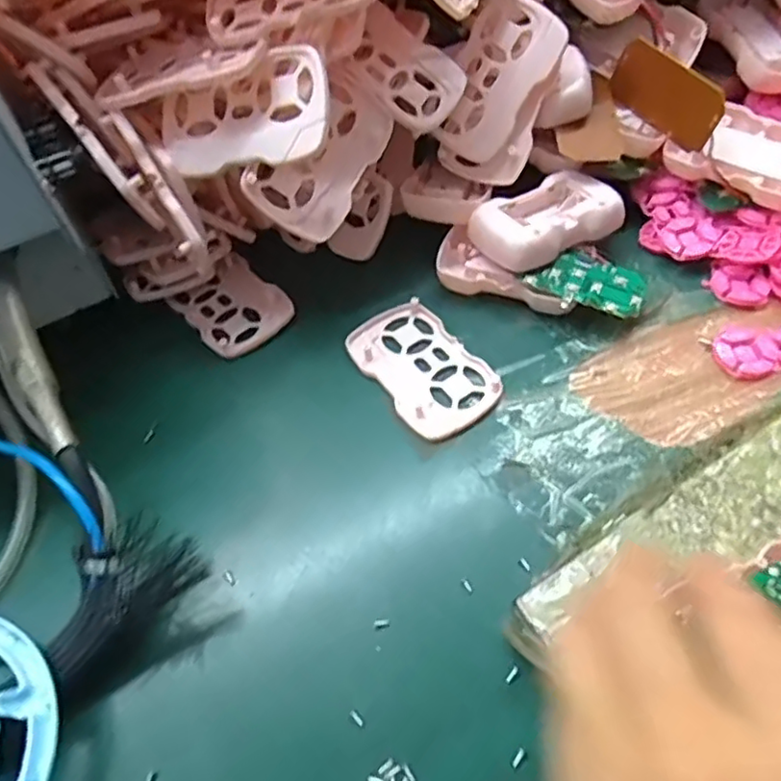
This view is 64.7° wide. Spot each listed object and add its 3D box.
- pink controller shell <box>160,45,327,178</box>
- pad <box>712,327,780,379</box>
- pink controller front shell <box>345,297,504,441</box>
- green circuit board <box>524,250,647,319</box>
[{"bbox_3d":[-0.072,-0.134,0.302,0.088,0.013,0.051,-4,86,16],"label":"pink controller shell"},{"bbox_3d":[0.215,-0.024,0.334,0.074,0.005,0.032,-8,54,-1],"label":"pad"},{"bbox_3d":[0.018,-0.013,0.341,0.055,0.005,0.088,-32,59,-17],"label":"pink controller front shell"},{"bbox_3d":[0.112,-0.061,0.350,0.062,0.004,0.038,19,59,10],"label":"green circuit board"}]

